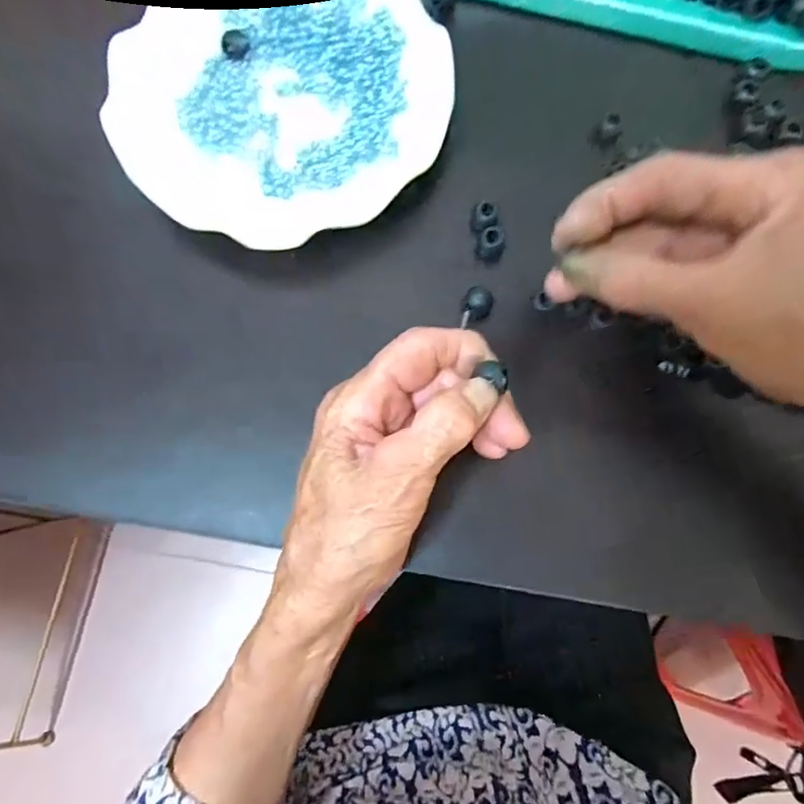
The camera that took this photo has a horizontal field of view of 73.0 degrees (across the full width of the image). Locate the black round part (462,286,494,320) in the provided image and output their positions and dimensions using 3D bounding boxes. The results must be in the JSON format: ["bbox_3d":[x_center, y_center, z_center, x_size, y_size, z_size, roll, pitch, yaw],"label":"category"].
[{"bbox_3d":[0.039,-0.051,0.285,0.015,0.014,0.015,0,76,1],"label":"black round part"}]

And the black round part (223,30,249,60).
[{"bbox_3d":[-0.096,-0.208,0.316,0.014,0.006,0.015,0,76,1],"label":"black round part"}]

